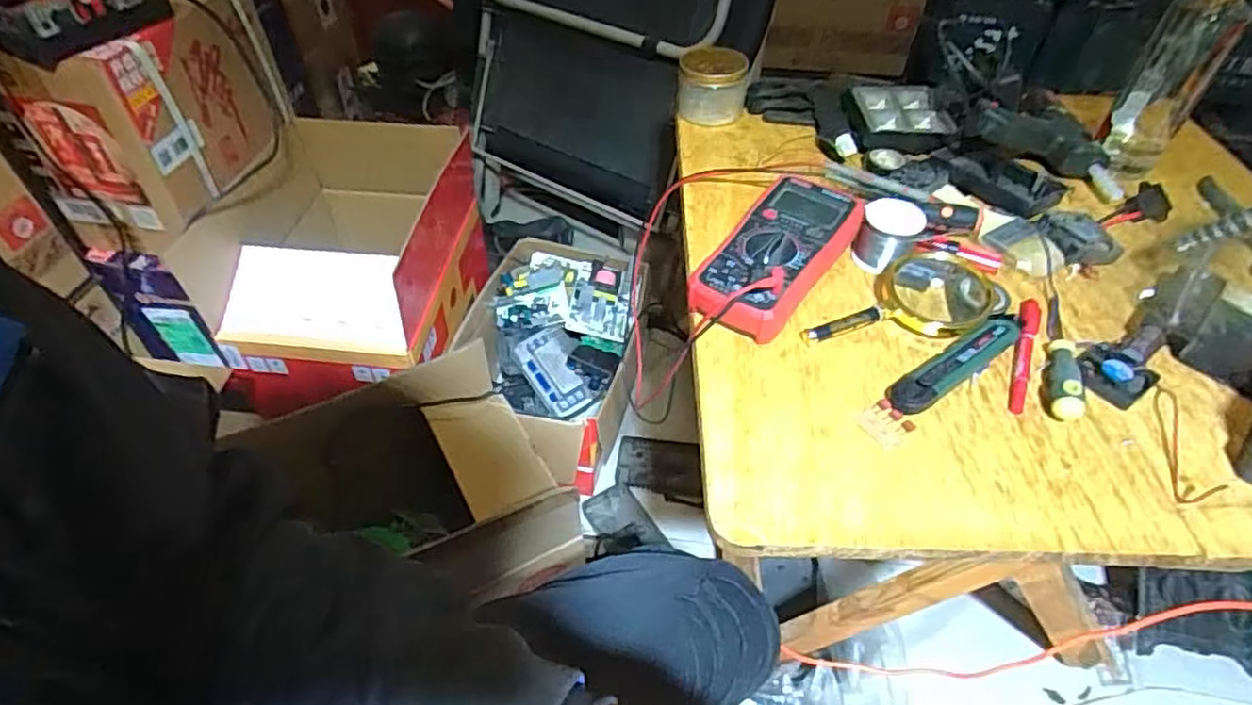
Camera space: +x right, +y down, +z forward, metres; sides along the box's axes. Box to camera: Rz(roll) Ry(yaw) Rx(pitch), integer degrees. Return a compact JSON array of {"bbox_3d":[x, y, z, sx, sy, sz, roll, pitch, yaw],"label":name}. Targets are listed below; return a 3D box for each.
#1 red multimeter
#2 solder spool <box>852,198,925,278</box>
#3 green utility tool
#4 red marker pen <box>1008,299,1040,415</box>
[{"bbox_3d":[0.137,-0.090,0.618,0.091,0.048,0.199,29,52,23],"label":"red multimeter"},{"bbox_3d":[0.251,-0.111,0.650,0.055,0.058,0.047,24,51,20],"label":"solder spool"},{"bbox_3d":[0.272,0.007,0.554,0.152,0.015,0.033,-27,53,-24],"label":"green utility tool"},{"bbox_3d":[0.338,-0.001,0.575,0.017,0.013,0.137,22,50,18],"label":"red marker pen"}]

